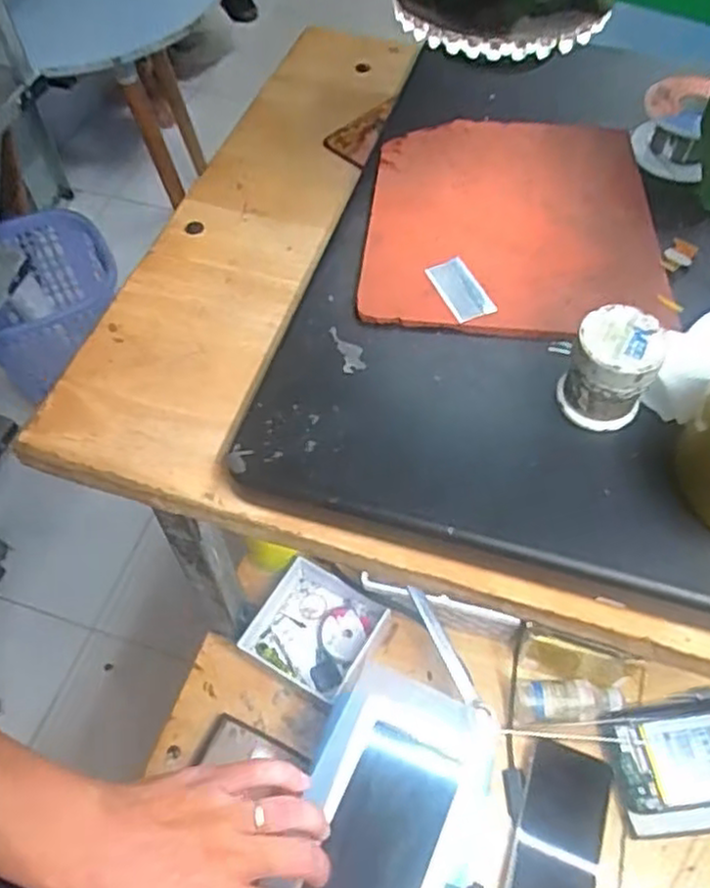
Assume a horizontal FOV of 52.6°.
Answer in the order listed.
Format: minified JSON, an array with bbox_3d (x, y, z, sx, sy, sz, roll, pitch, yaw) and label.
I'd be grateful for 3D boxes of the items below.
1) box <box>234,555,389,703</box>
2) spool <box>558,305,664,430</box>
[{"bbox_3d":[-0.034,0.176,0.677,0.110,0.038,0.108,26,61,17],"label":"box"},{"bbox_3d":[0.104,-0.029,0.294,0.033,0.044,0.031,-1,57,1],"label":"spool"}]

